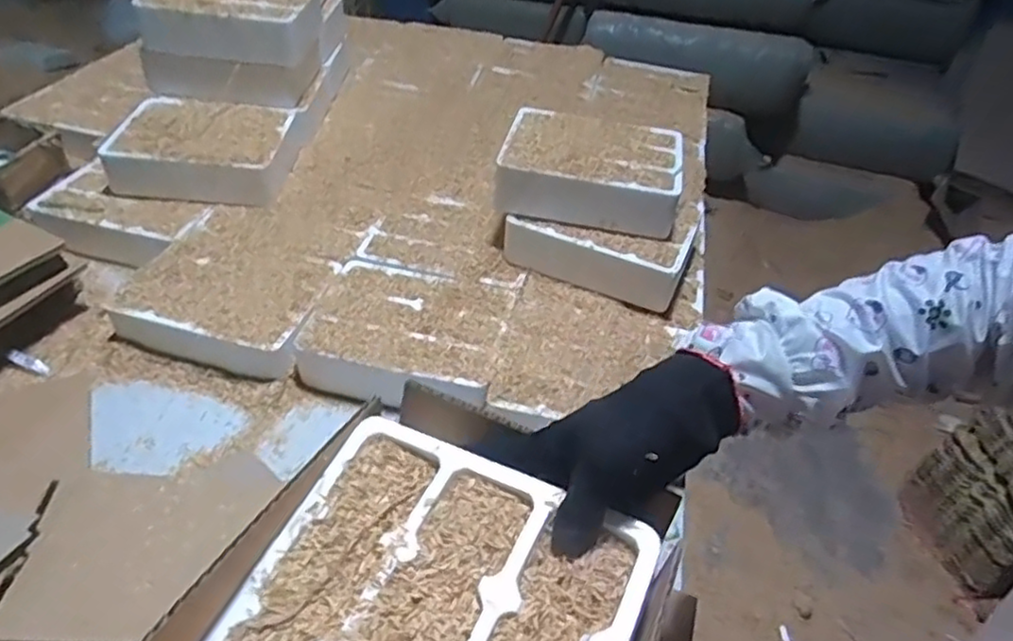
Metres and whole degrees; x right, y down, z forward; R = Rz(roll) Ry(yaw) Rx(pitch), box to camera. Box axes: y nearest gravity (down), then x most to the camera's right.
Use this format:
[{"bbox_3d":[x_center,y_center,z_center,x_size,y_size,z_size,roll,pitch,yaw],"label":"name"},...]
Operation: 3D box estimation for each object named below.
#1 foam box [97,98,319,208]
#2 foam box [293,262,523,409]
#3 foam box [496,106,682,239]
[{"bbox_3d":[-0.464,-0.274,1.052,0.259,0.078,0.212,3,42,-4],"label":"foam box"},{"bbox_3d":[-0.126,0.021,0.860,0.241,0.065,0.210,11,42,6],"label":"foam box"},{"bbox_3d":[0.116,-0.210,0.942,0.234,0.085,0.179,10,42,4],"label":"foam box"}]

